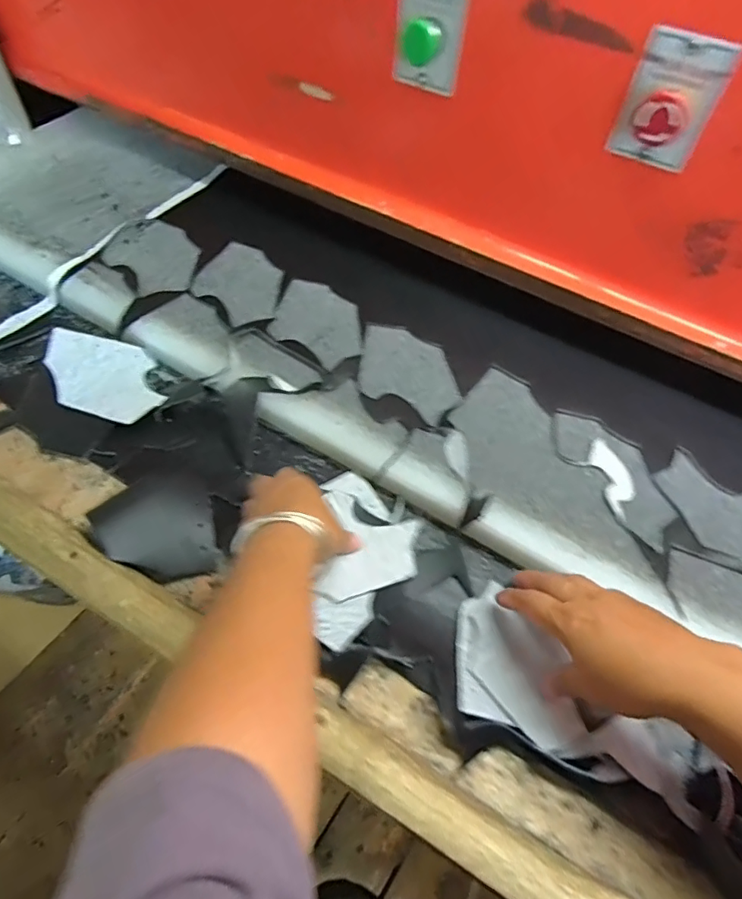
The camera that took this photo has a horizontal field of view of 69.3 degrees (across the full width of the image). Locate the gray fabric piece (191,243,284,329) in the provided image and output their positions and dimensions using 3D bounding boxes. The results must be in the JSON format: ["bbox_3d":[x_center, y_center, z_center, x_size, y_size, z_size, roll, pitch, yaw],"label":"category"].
[{"bbox_3d":[-0.152,-0.196,0.634,0.125,0.007,0.097,41,61,20],"label":"gray fabric piece"}]

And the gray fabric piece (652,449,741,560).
[{"bbox_3d":[0.334,0.064,0.500,0.134,0.012,0.082,36,60,17],"label":"gray fabric piece"}]

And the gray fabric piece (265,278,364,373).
[{"bbox_3d":[-0.059,-0.145,0.603,0.118,0.006,0.097,33,59,16],"label":"gray fabric piece"}]

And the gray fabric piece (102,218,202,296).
[{"bbox_3d":[-0.259,-0.234,0.649,0.127,0.004,0.097,43,64,16],"label":"gray fabric piece"}]

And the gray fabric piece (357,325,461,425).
[{"bbox_3d":[0.039,-0.085,0.574,0.122,0.009,0.096,28,57,12],"label":"gray fabric piece"}]

